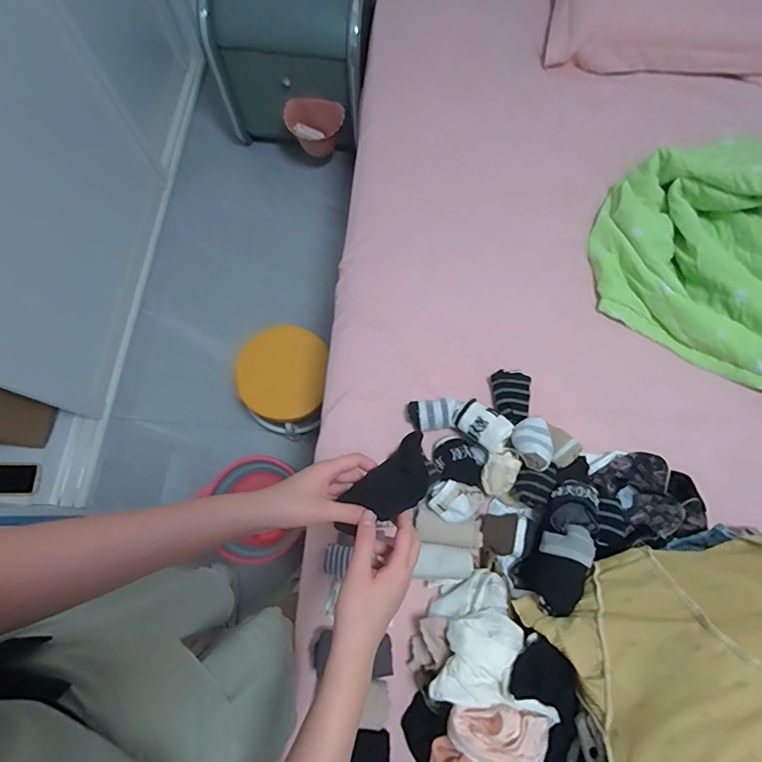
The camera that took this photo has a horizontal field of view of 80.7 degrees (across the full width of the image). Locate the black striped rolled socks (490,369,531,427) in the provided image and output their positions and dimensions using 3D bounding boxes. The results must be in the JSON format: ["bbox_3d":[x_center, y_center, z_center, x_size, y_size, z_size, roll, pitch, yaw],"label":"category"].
[{"bbox_3d":[0.229,0.028,0.777,0.064,0.026,0.091,-5,73,-2],"label":"black striped rolled socks"}]

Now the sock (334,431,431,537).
[{"bbox_3d":[0.008,0.105,0.437,0.115,0.025,0.052,-40,78,-11],"label":"sock"}]

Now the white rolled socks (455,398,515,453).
[{"bbox_3d":[0.168,0.070,0.729,0.089,0.040,0.062,39,77,10],"label":"white rolled socks"}]

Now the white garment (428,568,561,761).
[{"bbox_3d":[0.134,0.395,0.610,0.148,0.113,0.223,-15,74,-5],"label":"white garment"}]

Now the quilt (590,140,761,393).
[{"bbox_3d":[0.774,-0.182,0.759,0.750,0.196,0.395,21,74,6],"label":"quilt"}]

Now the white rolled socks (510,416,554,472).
[{"bbox_3d":[0.233,0.093,0.684,0.057,0.044,0.083,3,73,0],"label":"white rolled socks"}]

